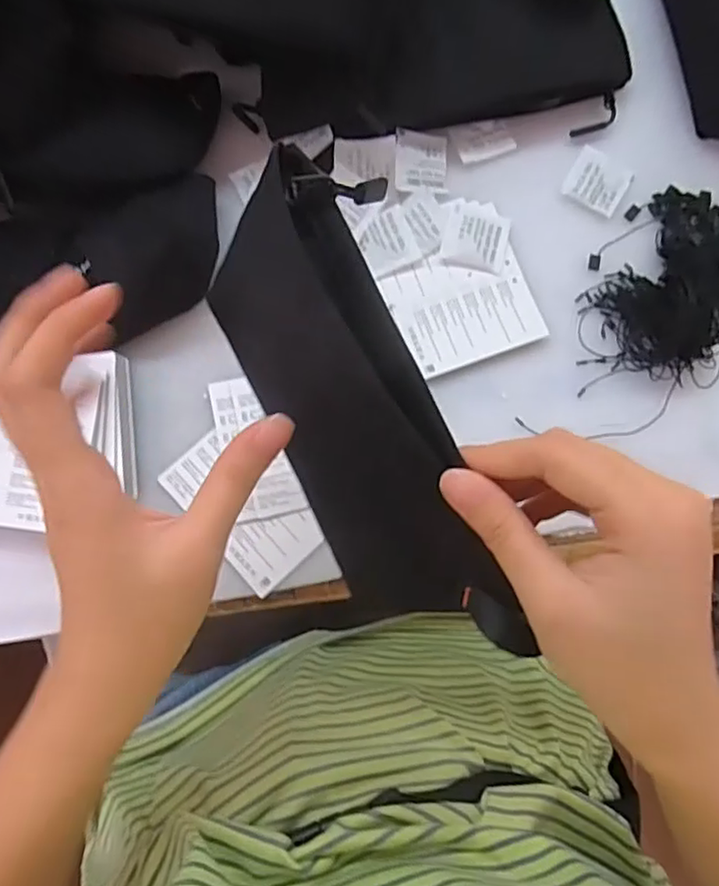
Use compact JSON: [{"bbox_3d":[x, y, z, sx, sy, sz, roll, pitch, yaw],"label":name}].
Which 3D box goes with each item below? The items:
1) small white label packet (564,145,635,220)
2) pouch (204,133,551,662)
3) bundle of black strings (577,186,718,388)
[{"bbox_3d":[0.160,-0.175,0.411,0.039,0.004,0.039,29,84,2],"label":"small white label packet"},{"bbox_3d":[-0.007,-0.006,0.246,0.020,0.087,0.190,-32,101,-46],"label":"pouch"},{"bbox_3d":[0.207,-0.106,0.392,0.086,0.026,0.130,29,84,2],"label":"bundle of black strings"}]

